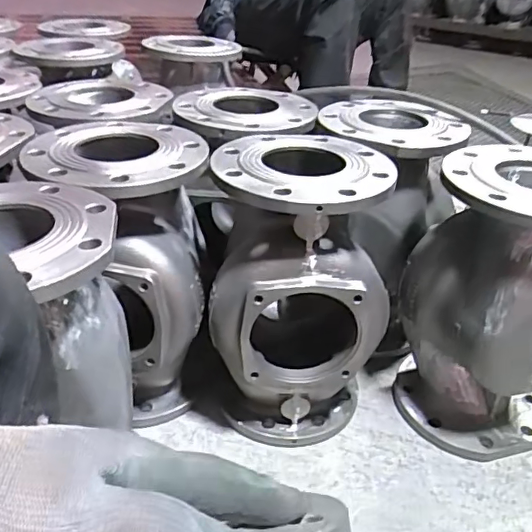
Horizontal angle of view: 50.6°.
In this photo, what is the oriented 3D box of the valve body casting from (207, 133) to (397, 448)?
[{"bbox_3d":[0.034,0.034,0.753,0.214,0.370,0.204,-1,33,-6],"label":"valve body casting"}]

